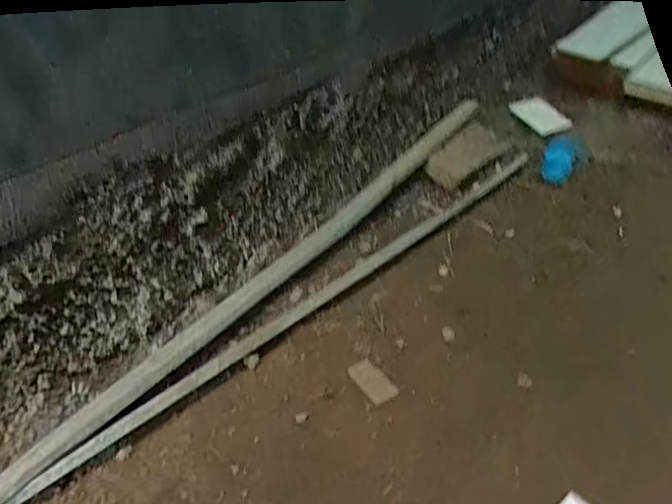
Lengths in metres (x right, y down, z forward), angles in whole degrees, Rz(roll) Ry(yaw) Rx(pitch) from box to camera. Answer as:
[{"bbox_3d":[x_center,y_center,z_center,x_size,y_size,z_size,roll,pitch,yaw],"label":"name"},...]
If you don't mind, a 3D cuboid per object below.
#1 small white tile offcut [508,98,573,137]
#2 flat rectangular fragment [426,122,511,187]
[{"bbox_3d":[0.447,-0.300,1.280,0.089,0.012,0.122,-36,68,-25],"label":"small white tile offcut"},{"bbox_3d":[0.260,-0.196,1.171,0.082,0.030,0.235,48,52,4],"label":"flat rectangular fragment"}]

